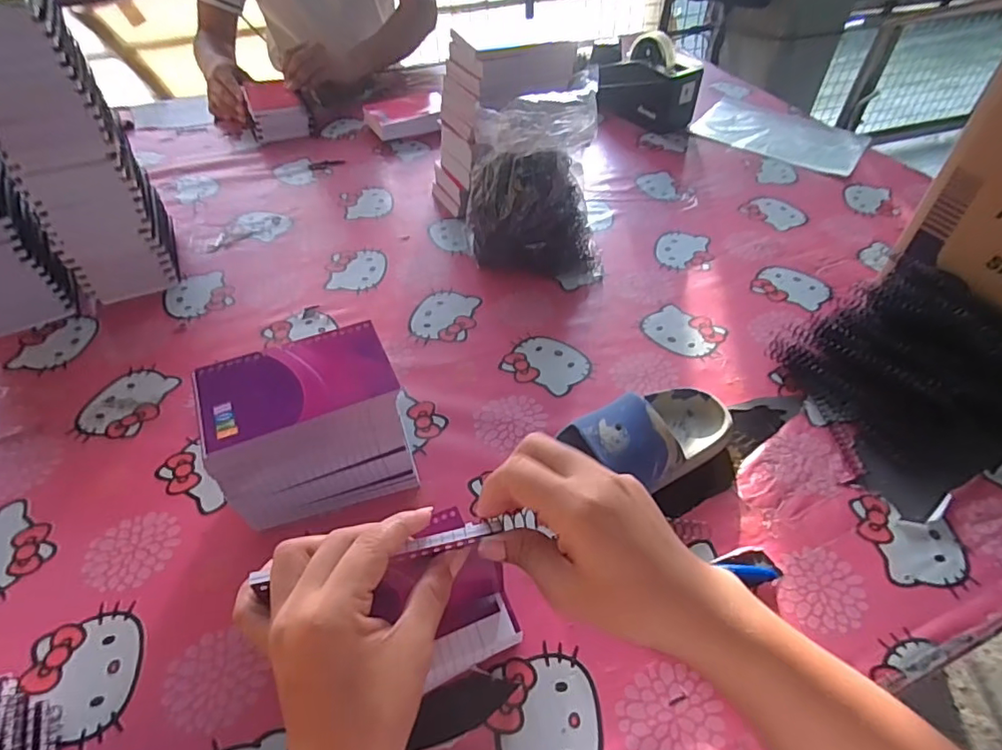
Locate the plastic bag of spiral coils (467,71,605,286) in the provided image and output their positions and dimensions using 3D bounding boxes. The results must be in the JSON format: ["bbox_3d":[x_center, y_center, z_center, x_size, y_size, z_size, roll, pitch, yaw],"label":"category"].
[{"bbox_3d":[0.041,-0.214,0.620,0.156,0.188,0.117,2,48,1],"label":"plastic bag of spiral coils"}]

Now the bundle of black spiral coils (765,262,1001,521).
[{"bbox_3d":[0.375,-0.007,0.510,0.213,0.073,0.193,-23,52,-20],"label":"bundle of black spiral coils"}]

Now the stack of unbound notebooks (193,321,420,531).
[{"bbox_3d":[-0.145,0.045,0.429,0.131,0.117,0.086,-17,50,-15],"label":"stack of unbound notebooks"}]

